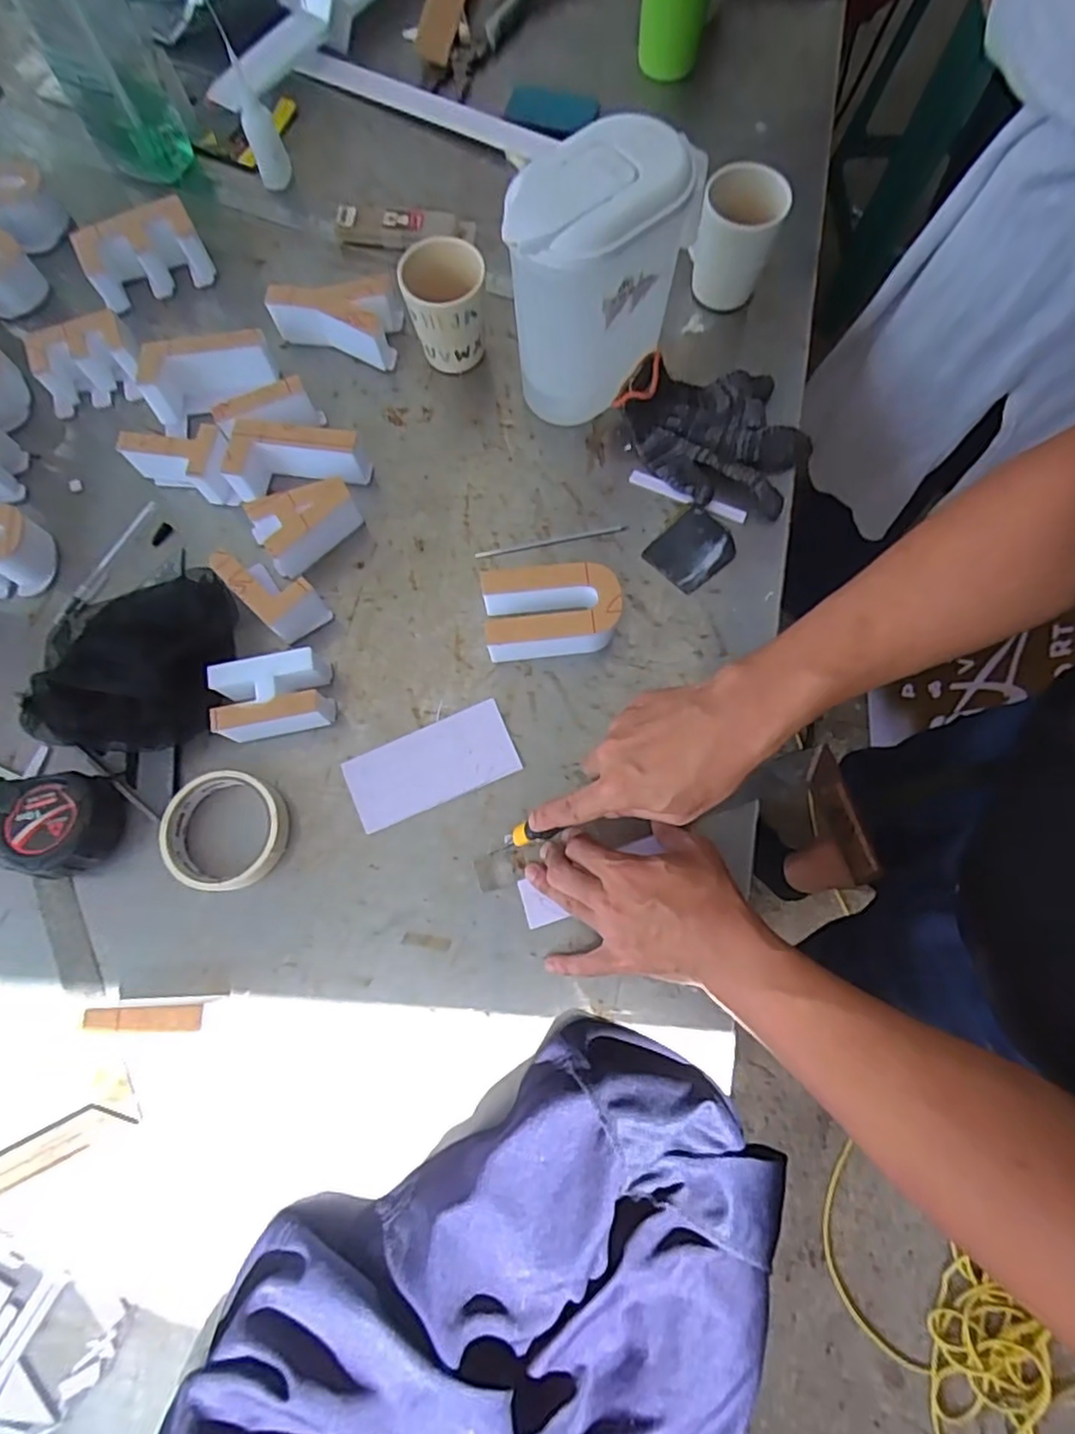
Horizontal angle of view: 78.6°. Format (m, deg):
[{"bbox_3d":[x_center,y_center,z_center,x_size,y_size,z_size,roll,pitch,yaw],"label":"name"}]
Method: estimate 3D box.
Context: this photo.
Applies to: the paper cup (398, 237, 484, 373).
[{"bbox_3d":[-0.079,-0.363,0.592,0.069,0.088,0.067,-1,74,2],"label":"paper cup"}]

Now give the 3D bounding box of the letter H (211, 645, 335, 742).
[{"bbox_3d":[-0.210,-0.017,0.522,0.086,0.050,0.056,-13,75,-2],"label":"letter H"}]

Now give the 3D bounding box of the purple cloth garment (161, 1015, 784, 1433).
[{"bbox_3d":[-0.021,0.390,0.393,0.396,0.070,0.266,-31,75,-7],"label":"purple cloth garment"}]

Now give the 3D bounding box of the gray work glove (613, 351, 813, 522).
[{"bbox_3d":[0.168,-0.257,0.579,0.141,0.045,0.171,-37,77,-8],"label":"gray work glove"}]

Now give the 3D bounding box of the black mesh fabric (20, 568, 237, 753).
[{"bbox_3d":[-0.321,-0.051,0.530,0.151,0.064,0.156,4,75,3],"label":"black mesh fabric"}]

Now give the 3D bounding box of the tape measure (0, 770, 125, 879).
[{"bbox_3d":[-0.364,0.083,0.504,0.085,0.042,0.078,-7,75,-1],"label":"tape measure"}]

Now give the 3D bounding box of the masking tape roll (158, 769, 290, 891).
[{"bbox_3d":[-0.237,0.087,0.506,0.091,0.030,0.088,-1,74,2],"label":"masking tape roll"}]

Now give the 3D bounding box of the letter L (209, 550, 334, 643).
[{"bbox_3d":[-0.223,-0.107,0.551,0.088,0.048,0.048,43,80,12],"label":"letter L"}]

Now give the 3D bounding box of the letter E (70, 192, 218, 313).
[{"bbox_3d":[-0.390,-0.459,0.655,0.113,0.051,0.063,-25,74,-5],"label":"letter E"}]

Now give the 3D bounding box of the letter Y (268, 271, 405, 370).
[{"bbox_3d":[-0.189,-0.372,0.615,0.121,0.050,0.067,3,75,2],"label":"letter Y"}]

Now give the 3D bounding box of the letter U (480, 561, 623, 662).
[{"bbox_3d":[0.012,-0.087,0.538,0.110,0.045,0.064,-7,75,-1],"label":"letter U"}]

